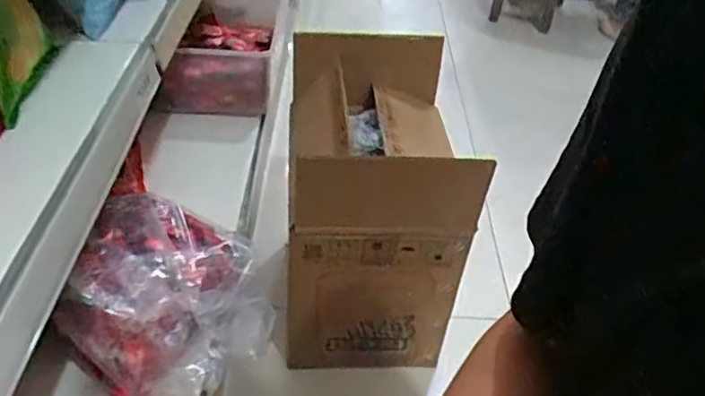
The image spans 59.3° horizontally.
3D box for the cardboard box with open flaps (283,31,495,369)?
[{"bbox_3d":[0.025,0.007,1.012,0.247,0.427,0.379,1,40,-5],"label":"cardboard box with open flaps"}]

